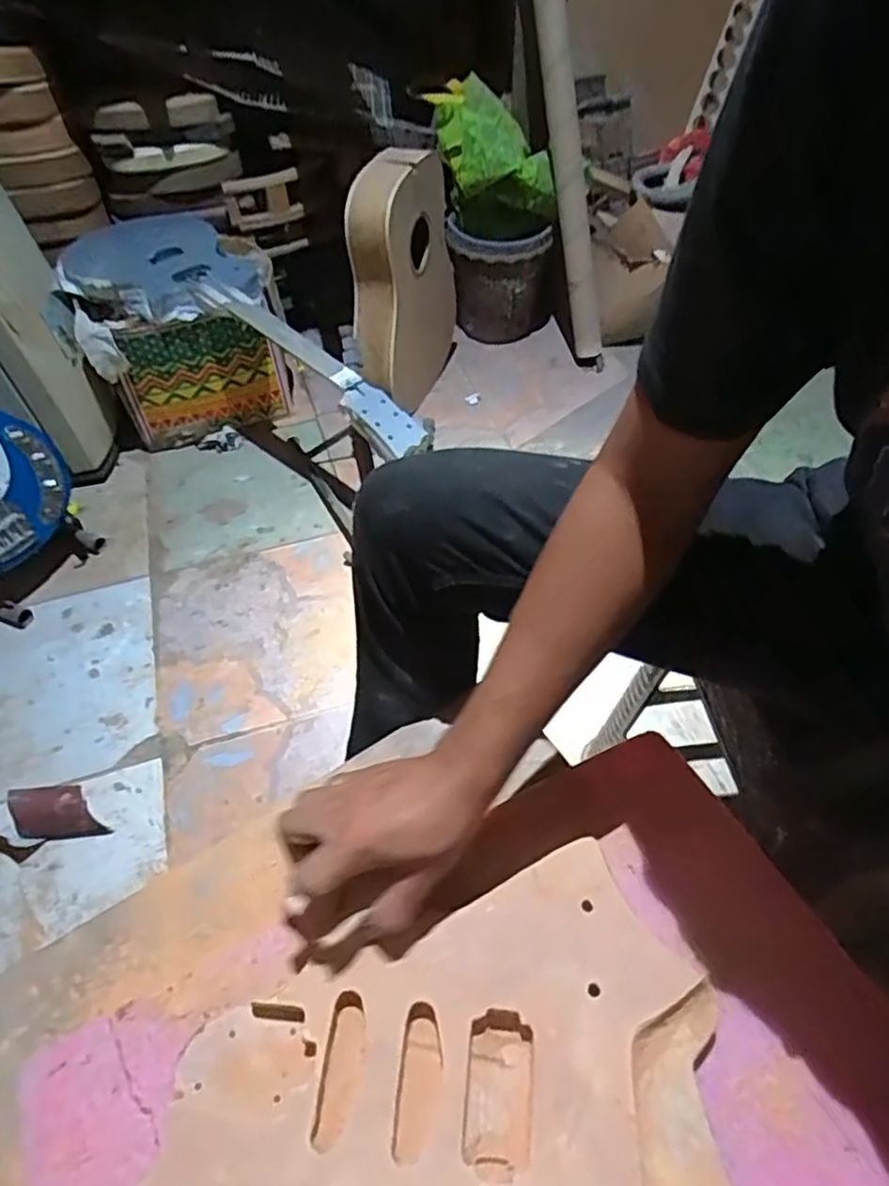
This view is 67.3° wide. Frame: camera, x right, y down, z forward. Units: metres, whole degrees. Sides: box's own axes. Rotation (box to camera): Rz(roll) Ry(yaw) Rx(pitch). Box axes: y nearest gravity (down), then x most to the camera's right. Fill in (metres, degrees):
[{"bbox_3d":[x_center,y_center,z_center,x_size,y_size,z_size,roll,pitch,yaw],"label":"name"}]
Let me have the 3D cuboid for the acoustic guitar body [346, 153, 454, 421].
[{"bbox_3d":[-0.076,-0.663,1.470,0.080,0.507,0.407,15,52,14],"label":"acoustic guitar body"}]

